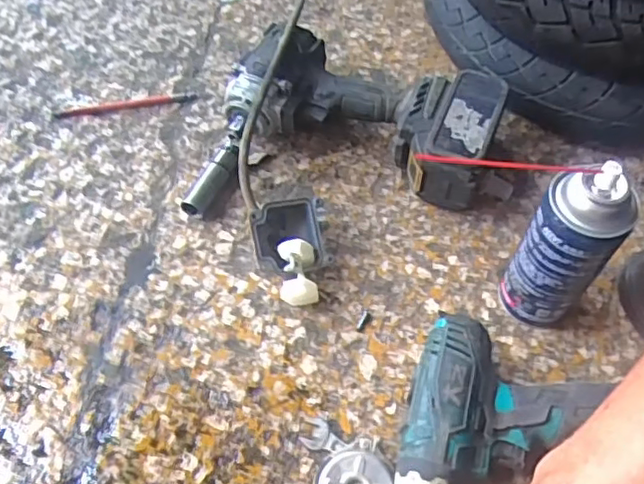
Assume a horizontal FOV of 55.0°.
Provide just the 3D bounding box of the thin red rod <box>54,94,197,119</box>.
[{"bbox_3d":[-0.203,-0.142,0.638,0.142,0.009,0.012,-8,60,-4],"label":"thin red rod"}]

